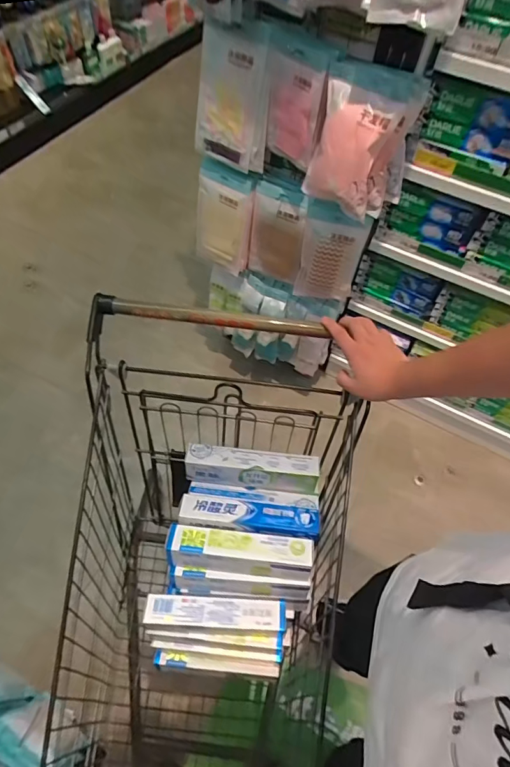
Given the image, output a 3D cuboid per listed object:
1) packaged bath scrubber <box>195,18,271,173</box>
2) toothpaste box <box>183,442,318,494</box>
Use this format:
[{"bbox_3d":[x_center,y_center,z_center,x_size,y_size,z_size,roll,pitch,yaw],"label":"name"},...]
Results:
[{"bbox_3d":[-0.052,-0.629,0.958,0.172,0.269,0.050,19,45,8],"label":"packaged bath scrubber"},{"bbox_3d":[-0.005,0.145,0.746,0.221,0.065,0.049,6,57,-1],"label":"toothpaste box"}]

